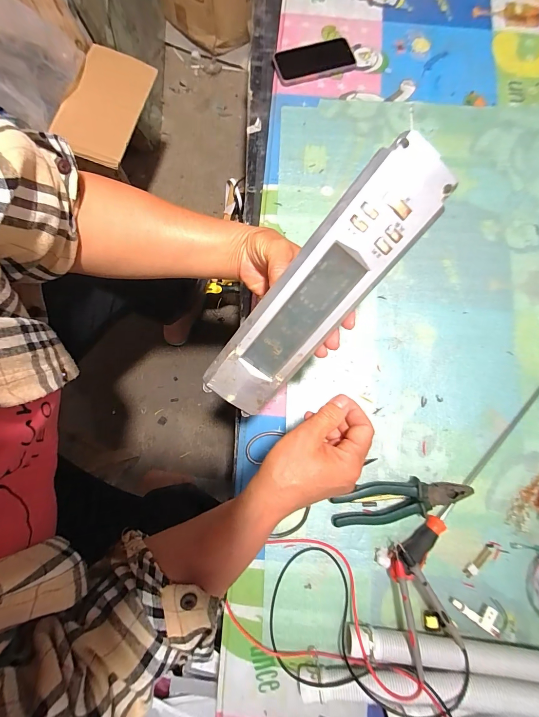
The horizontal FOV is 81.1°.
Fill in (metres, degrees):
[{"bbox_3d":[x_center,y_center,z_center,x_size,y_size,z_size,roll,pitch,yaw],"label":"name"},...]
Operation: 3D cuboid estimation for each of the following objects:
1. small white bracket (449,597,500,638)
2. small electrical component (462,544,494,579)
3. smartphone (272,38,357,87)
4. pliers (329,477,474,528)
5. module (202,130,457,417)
[{"bbox_3d":[0.283,0.342,0.425,0.068,0.014,0.027,35,81,7],"label":"small white bracket"},{"bbox_3d":[0.296,0.285,0.443,0.057,0.005,0.014,-39,81,-7],"label":"small electrical component"},{"bbox_3d":[0.088,-0.587,0.623,0.150,0.010,0.083,-15,79,-2],"label":"smartphone"},{"bbox_3d":[0.184,0.201,0.450,0.189,0.025,0.052,-8,79,-1],"label":"pliers"},{"bbox_3d":[0.041,-0.056,0.288,0.071,0.014,0.272,36,110,-11],"label":"module"}]

